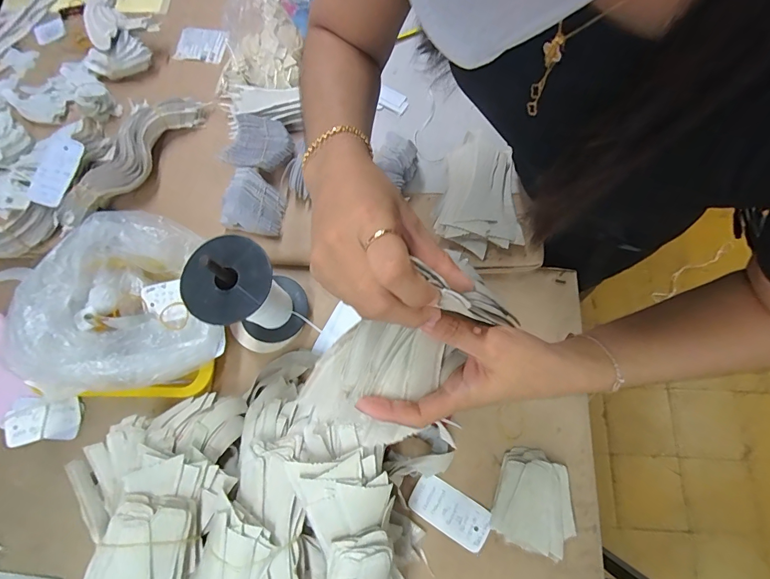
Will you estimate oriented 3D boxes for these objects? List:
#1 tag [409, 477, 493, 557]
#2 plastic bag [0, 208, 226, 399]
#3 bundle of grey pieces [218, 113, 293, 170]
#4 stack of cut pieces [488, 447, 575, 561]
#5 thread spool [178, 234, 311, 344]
[{"bbox_3d":[0.084,0.287,0.510,0.103,0.005,0.052,32,74,11],"label":"tag"},{"bbox_3d":[-0.354,0.016,0.516,0.221,0.084,0.223,-17,74,-3],"label":"plastic bag"},{"bbox_3d":[-0.192,-0.221,0.589,0.076,0.043,0.102,41,79,13],"label":"bundle of grey pieces"},{"bbox_3d":[0.193,0.264,0.493,0.100,0.040,0.109,21,75,8],"label":"stack of cut pieces"},{"bbox_3d":[-0.168,0.012,0.506,0.095,0.184,0.102,19,75,8],"label":"thread spool"}]

